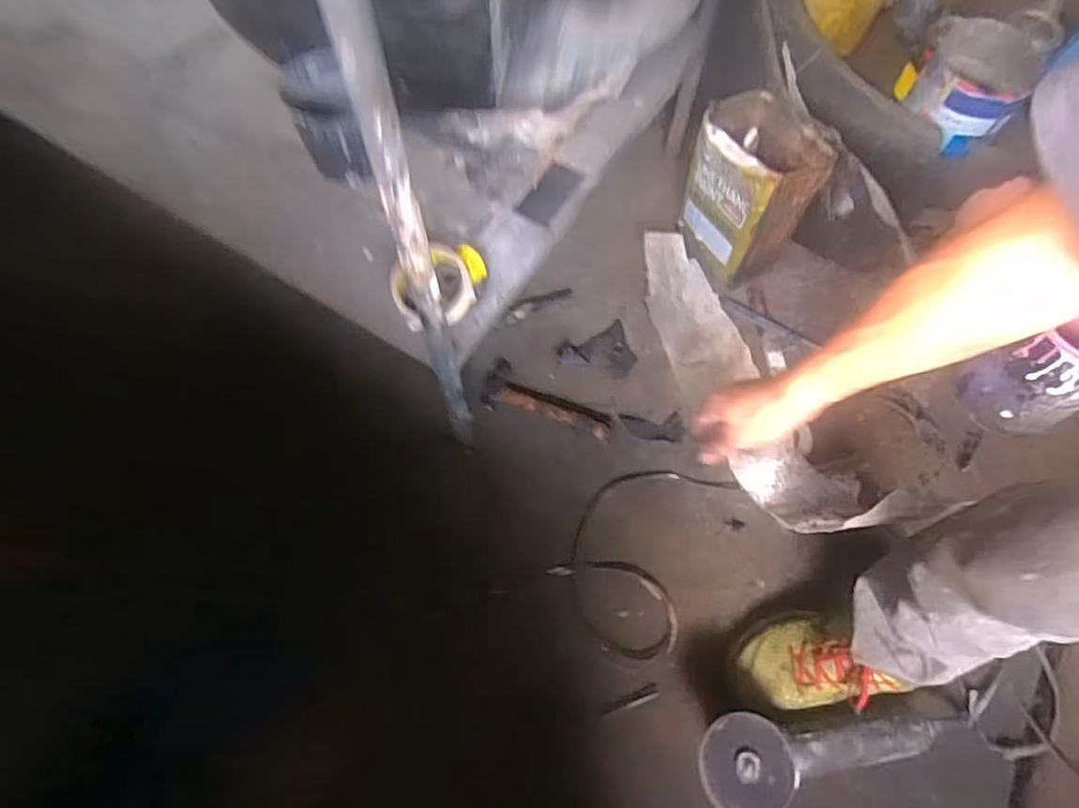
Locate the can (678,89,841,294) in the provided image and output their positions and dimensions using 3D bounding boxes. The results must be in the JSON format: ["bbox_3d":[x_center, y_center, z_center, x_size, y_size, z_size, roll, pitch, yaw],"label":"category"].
[{"bbox_3d":[0.316,-0.317,0.962,0.135,0.238,0.163,-24,68,-11],"label":"can"}]

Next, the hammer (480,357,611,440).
[{"bbox_3d":[0.015,-0.011,0.940,0.193,0.021,0.081,15,66,7],"label":"hammer"}]

